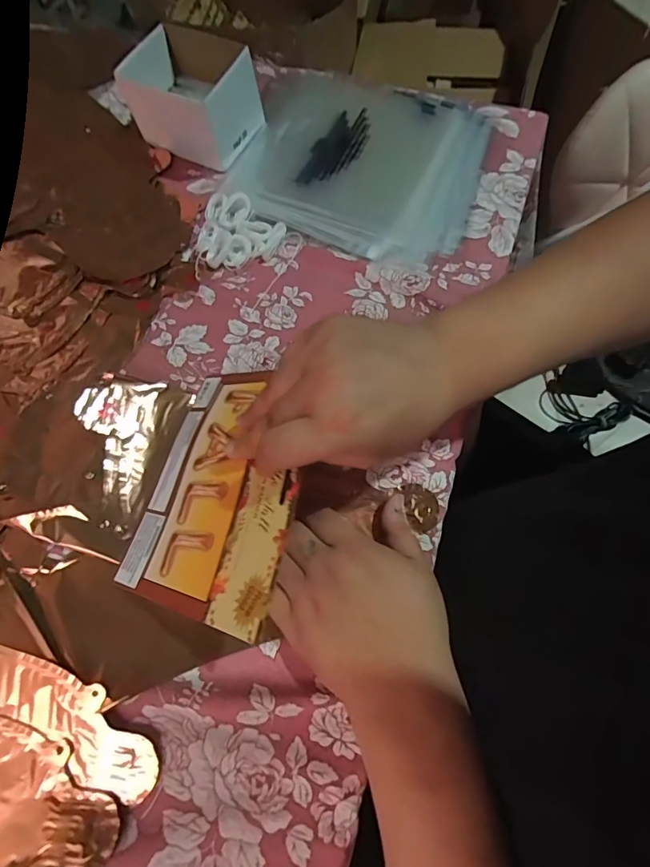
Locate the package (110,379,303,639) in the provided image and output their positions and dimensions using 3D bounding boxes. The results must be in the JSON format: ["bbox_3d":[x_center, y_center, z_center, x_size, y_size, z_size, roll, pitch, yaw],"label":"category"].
[{"bbox_3d":[-0.076,0.035,0.347,0.155,0.011,0.187,2,68,39],"label":"package"}]

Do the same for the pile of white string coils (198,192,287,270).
[{"bbox_3d":[-0.087,-0.216,0.483,0.088,0.020,0.088,-1,69,2],"label":"pile of white string coils"}]

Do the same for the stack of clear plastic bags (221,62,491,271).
[{"bbox_3d":[0.036,-0.307,0.512,0.270,0.019,0.234,22,72,11],"label":"stack of clear plastic bags"}]

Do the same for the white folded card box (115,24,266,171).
[{"bbox_3d":[-0.145,-0.375,0.515,0.128,0.071,0.105,22,72,10],"label":"white folded card box"}]

